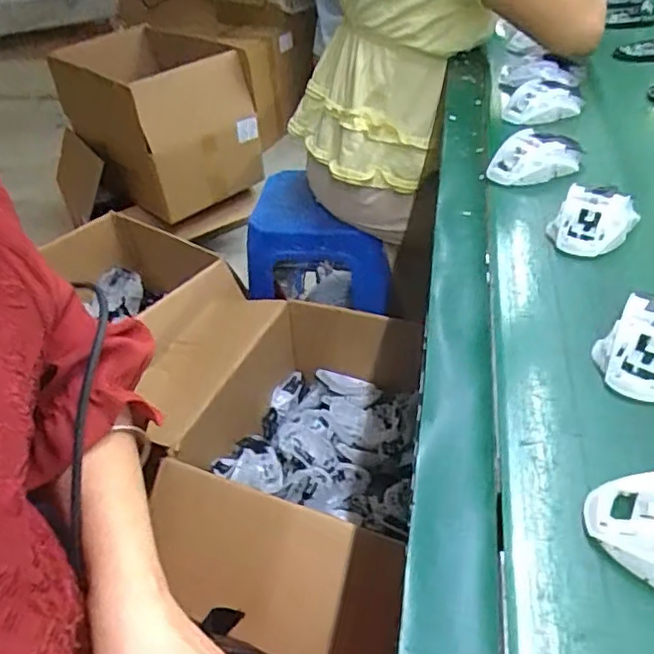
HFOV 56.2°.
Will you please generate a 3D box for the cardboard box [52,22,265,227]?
[{"bbox_3d":[-0.487,-0.626,1.806,0.407,0.408,0.572,-32,49,-25],"label":"cardboard box"}]

